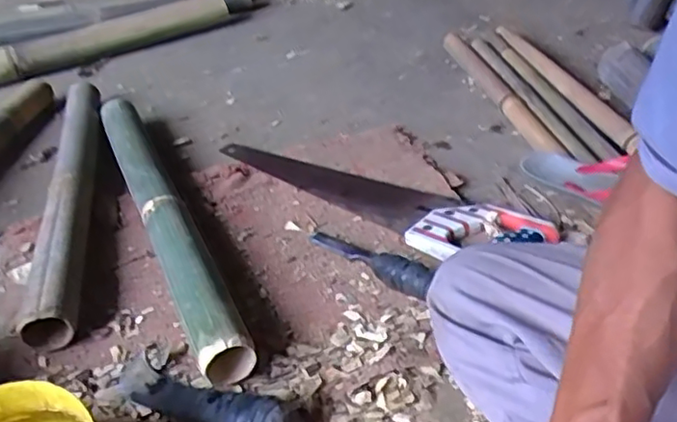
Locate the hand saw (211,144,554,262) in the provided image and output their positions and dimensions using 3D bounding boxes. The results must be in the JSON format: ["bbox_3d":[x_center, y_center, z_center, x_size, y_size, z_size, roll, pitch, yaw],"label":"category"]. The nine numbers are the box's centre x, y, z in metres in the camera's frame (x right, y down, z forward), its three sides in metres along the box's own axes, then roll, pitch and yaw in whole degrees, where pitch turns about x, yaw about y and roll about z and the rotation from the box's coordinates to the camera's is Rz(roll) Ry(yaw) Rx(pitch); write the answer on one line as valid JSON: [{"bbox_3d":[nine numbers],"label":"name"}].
[{"bbox_3d":[0.025,-0.026,0.851,0.515,0.030,0.103,22,45,31],"label":"hand saw"}]

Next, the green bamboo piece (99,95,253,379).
[{"bbox_3d":[-0.242,-0.019,0.837,0.058,0.062,0.651,-20,39,-18],"label":"green bamboo piece"}]

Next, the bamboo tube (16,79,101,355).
[{"bbox_3d":[-0.389,-0.053,0.930,0.070,0.062,0.662,-12,38,-9],"label":"bamboo tube"}]

